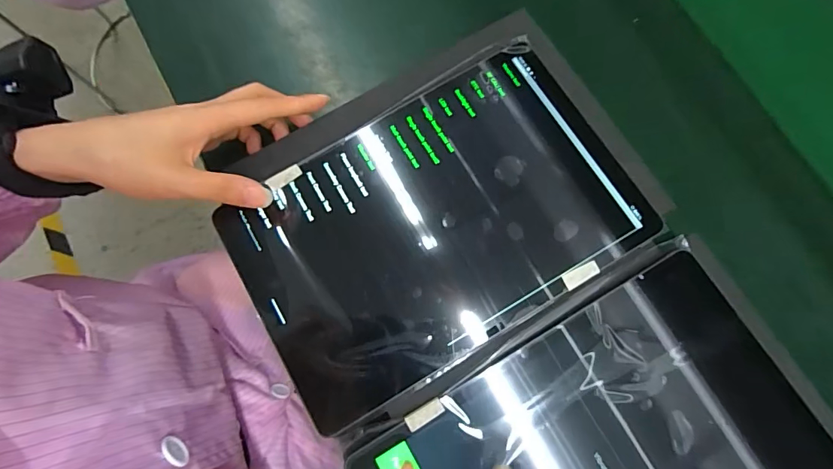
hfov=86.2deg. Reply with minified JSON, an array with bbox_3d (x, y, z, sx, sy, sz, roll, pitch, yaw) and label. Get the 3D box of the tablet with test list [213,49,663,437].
[{"bbox_3d":[0.013,-0.007,0.293,0.250,0.011,0.162,-29,77,-7],"label":"tablet with test list"}]

